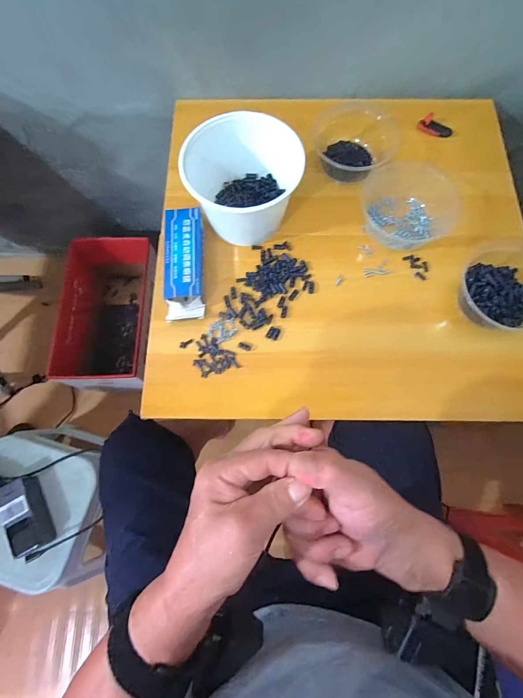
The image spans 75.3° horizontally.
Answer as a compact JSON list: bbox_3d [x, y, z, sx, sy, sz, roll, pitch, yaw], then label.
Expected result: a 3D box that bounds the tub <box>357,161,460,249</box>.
[{"bbox_3d":[0.234,-0.231,0.535,0.127,0.059,0.135,0,74,-1],"label":"tub"}]

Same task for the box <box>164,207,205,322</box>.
[{"bbox_3d":[-0.118,-0.133,0.521,0.059,0.030,0.175,-3,74,-2],"label":"box"}]

